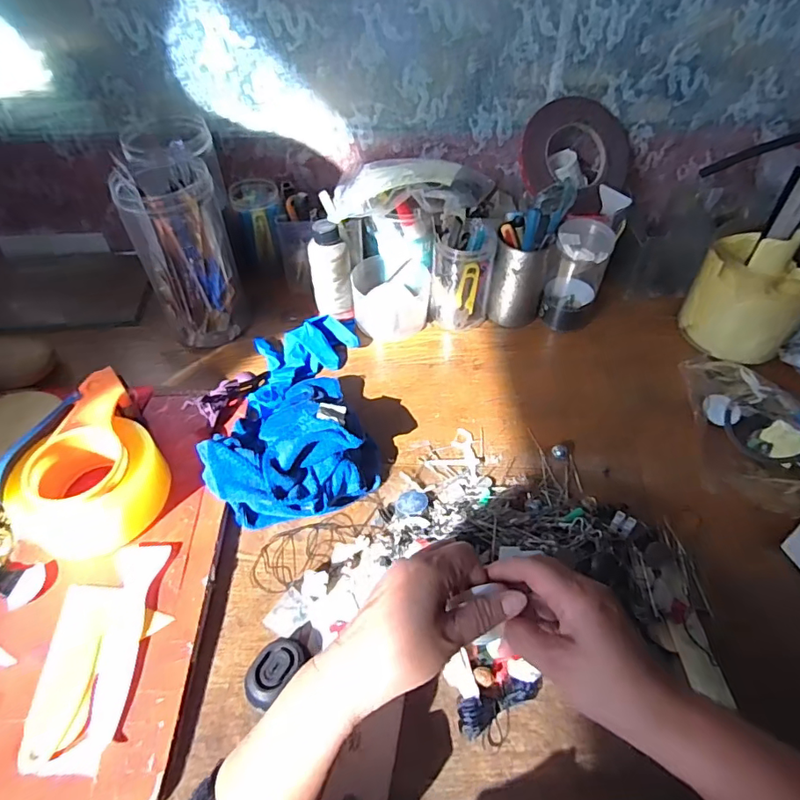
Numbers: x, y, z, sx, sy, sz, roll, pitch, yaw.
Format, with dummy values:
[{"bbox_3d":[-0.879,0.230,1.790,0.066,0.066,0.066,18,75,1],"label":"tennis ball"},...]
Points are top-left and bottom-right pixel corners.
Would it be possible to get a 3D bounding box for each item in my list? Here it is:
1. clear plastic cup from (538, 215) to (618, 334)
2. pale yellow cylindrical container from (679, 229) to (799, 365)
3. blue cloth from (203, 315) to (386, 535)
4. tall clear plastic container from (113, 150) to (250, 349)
[{"bbox_3d":[0.213,-0.147,0.636,0.061,0.123,0.064,16,49,14],"label":"clear plastic cup"},{"bbox_3d":[0.409,-0.124,0.618,0.125,0.119,0.098,36,56,28],"label":"pale yellow cylindrical container"},{"bbox_3d":[-0.113,-0.002,0.545,0.159,0.069,0.265,-7,47,-7],"label":"blue cloth"},{"bbox_3d":[-0.250,-0.172,0.612,0.095,0.195,0.101,-20,50,-18],"label":"tall clear plastic container"}]

